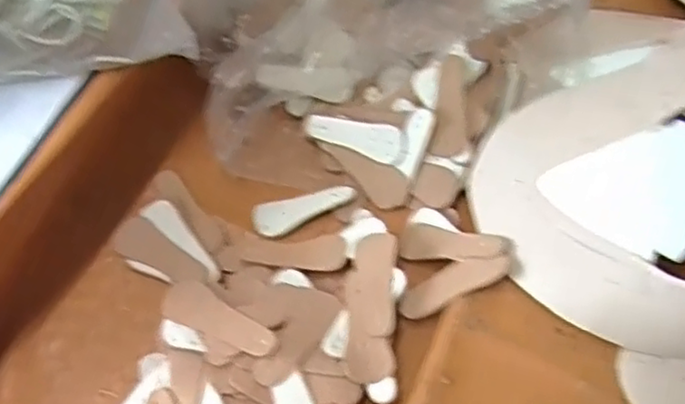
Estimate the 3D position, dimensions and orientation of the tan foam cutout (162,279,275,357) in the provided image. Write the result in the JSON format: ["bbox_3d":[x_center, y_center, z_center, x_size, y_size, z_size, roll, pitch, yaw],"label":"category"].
[{"bbox_3d":[-0.061,0.057,0.342,0.060,0.005,0.021,22,62,9],"label":"tan foam cutout"}]

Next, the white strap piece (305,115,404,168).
[{"bbox_3d":[0.007,-0.040,0.414,0.064,0.004,0.022,18,104,15],"label":"white strap piece"}]

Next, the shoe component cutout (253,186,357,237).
[{"bbox_3d":[-0.021,0.005,0.403,0.061,0.005,0.024,-14,62,-10],"label":"shoe component cutout"}]

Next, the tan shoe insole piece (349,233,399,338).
[{"bbox_3d":[0.017,0.043,0.366,0.023,0.009,0.060,4,60,0],"label":"tan shoe insole piece"}]

